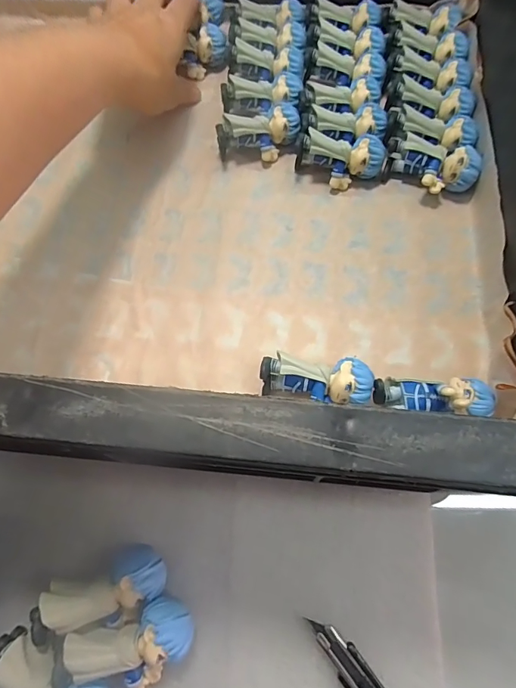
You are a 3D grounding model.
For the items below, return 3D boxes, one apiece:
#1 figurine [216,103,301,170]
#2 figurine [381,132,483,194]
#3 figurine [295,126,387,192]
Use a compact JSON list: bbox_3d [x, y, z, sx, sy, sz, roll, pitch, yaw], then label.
[{"bbox_3d":[0.001,-0.152,0.315,0.060,0.029,0.025,-14,70,-3],"label":"figurine"},{"bbox_3d":[0.120,-0.122,0.298,0.062,0.028,0.029,18,71,9],"label":"figurine"},{"bbox_3d":[0.058,-0.132,0.304,0.060,0.032,0.029,16,71,8],"label":"figurine"}]

